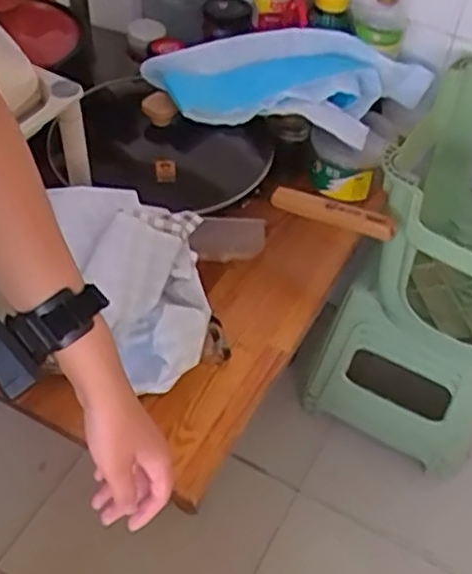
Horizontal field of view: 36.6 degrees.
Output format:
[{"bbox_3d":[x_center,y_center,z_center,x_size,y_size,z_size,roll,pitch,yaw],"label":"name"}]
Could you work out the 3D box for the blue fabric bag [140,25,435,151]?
[{"bbox_3d":[0.093,-0.294,1.048,0.410,0.089,0.151,0,51,-4],"label":"blue fabric bag"}]

